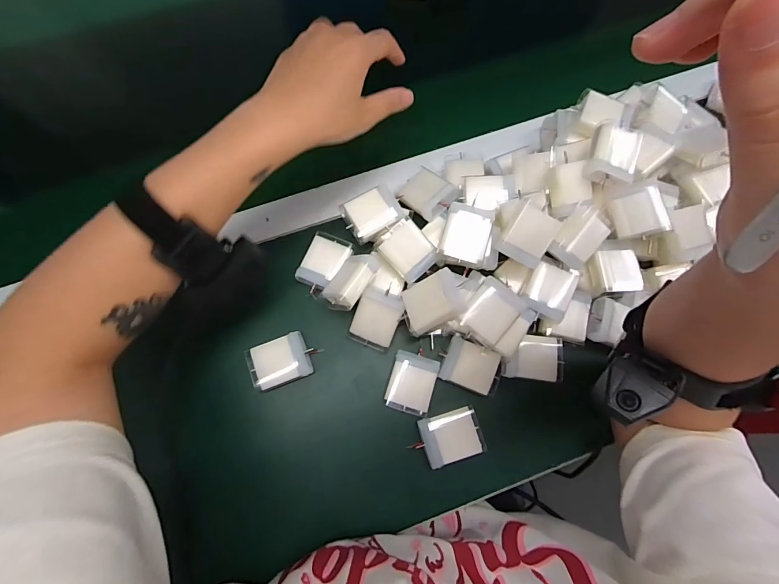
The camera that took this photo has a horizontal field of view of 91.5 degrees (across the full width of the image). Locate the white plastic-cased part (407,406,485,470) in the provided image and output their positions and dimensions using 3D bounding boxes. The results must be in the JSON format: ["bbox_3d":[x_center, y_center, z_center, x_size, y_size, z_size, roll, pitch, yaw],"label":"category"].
[{"bbox_3d":[0.051,0.127,0.332,0.058,0.006,0.041,-17,77,-5],"label":"white plastic-cased part"}]

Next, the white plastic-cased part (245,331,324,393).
[{"bbox_3d":[-0.098,0.063,0.349,0.058,0.013,0.042,-20,77,-6],"label":"white plastic-cased part"}]

